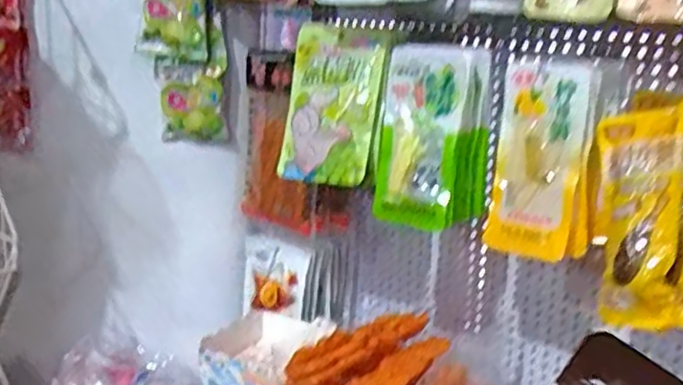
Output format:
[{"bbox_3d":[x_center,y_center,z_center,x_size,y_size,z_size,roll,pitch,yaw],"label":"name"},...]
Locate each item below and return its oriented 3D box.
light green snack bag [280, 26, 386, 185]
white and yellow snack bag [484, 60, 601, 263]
[{"bbox_3d":[-0.009,-0.091,0.742,0.116,0.166,0.016,14,5,27],"label":"light green snack bag"},{"bbox_3d":[0.187,-0.030,0.648,0.082,0.180,0.028,11,16,27],"label":"white and yellow snack bag"}]

